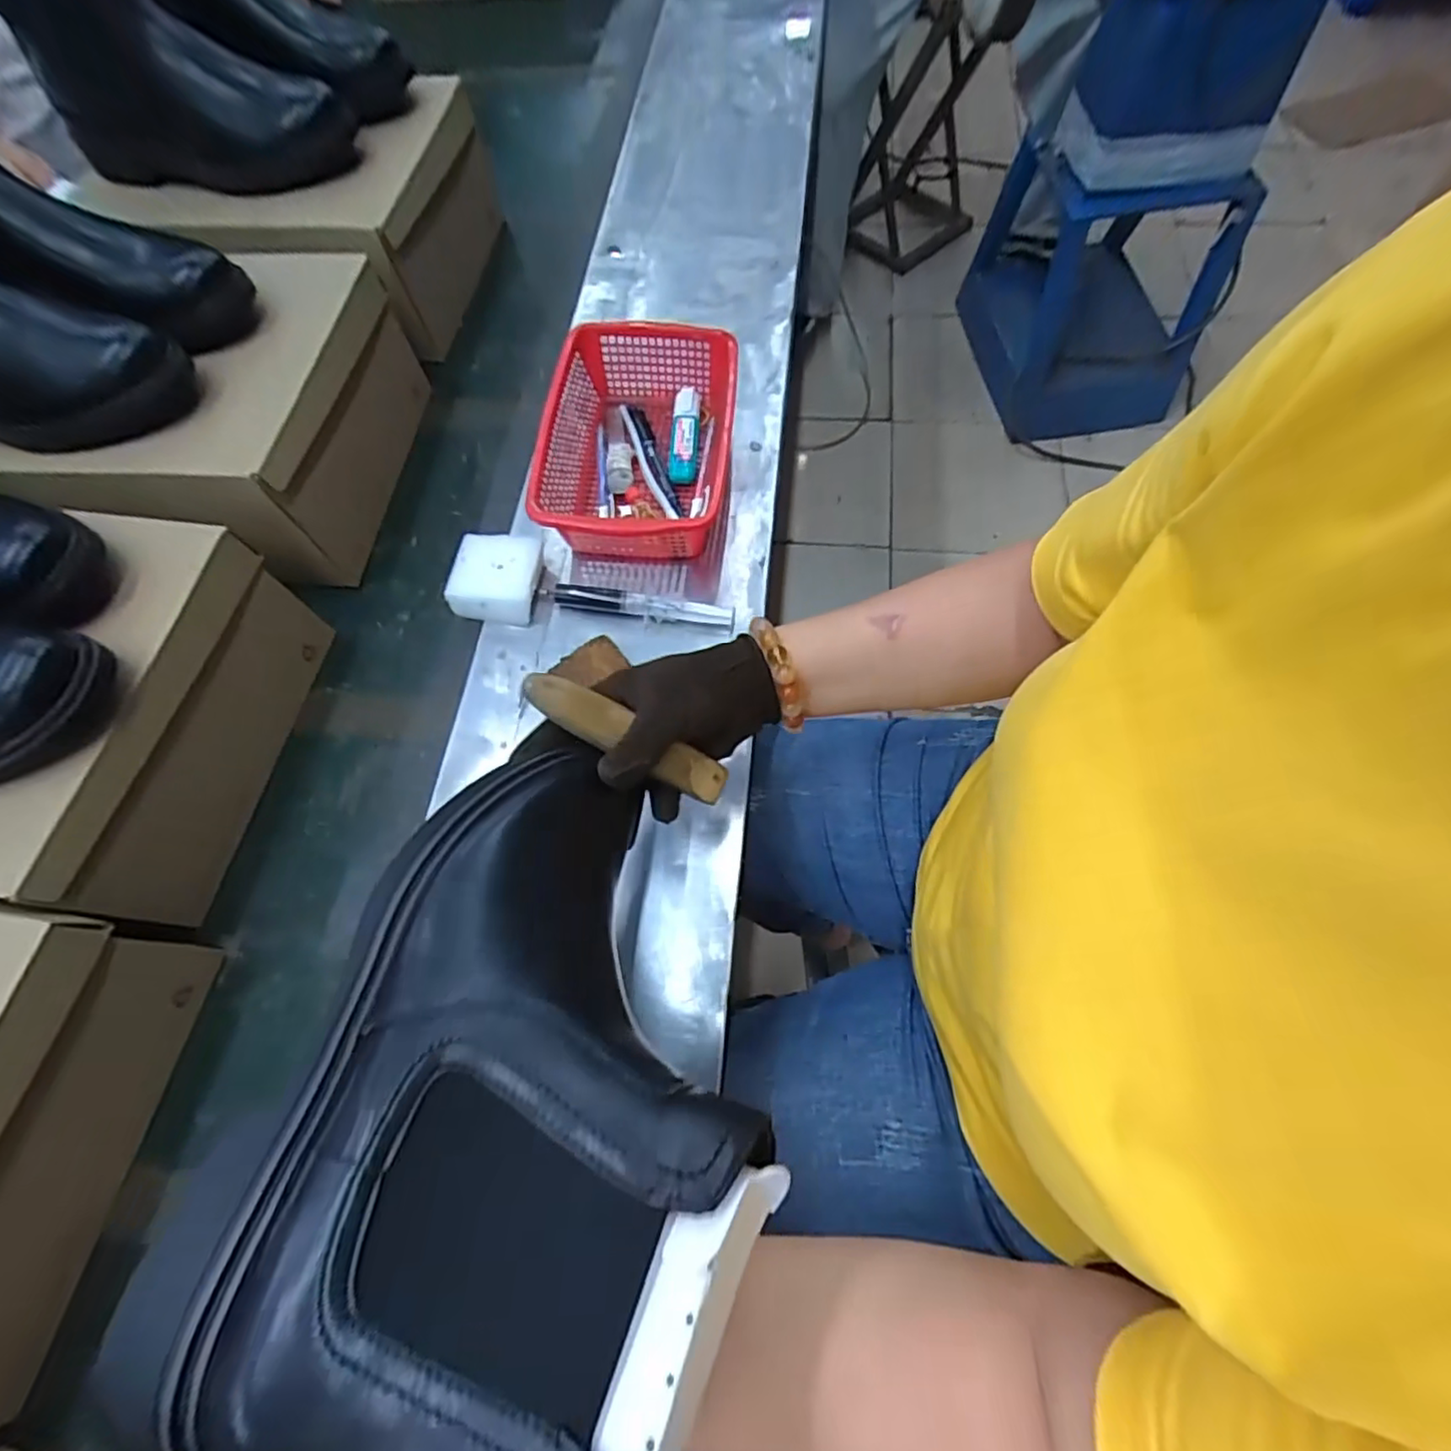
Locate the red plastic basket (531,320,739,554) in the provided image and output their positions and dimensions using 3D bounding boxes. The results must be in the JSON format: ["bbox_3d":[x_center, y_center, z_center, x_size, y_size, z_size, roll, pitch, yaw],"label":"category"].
[{"bbox_3d":[-0.071,-0.237,0.549,0.151,0.067,0.220,1,65,3],"label":"red plastic basket"}]

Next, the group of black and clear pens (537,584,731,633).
[{"bbox_3d":[-0.071,-0.096,0.516,0.153,0.015,0.019,8,65,6],"label":"group of black and clear pens"}]

